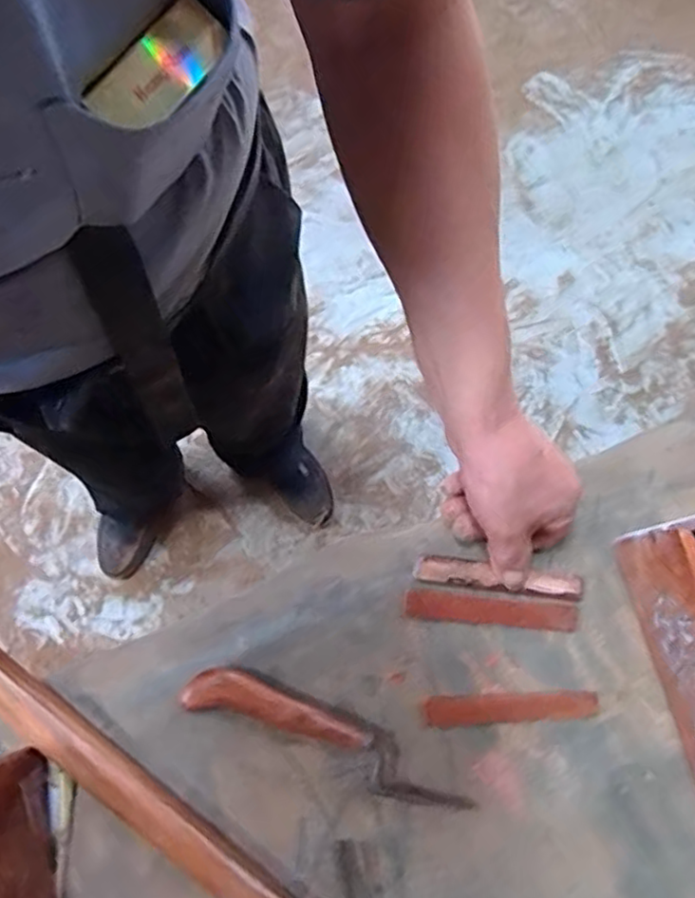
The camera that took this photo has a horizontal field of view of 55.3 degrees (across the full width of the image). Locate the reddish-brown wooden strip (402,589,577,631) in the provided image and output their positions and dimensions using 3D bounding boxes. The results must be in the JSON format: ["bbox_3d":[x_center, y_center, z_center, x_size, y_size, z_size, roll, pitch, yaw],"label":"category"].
[{"bbox_3d":[0.098,0.111,0.457,0.118,0.004,0.019,5,78,0],"label":"reddish-brown wooden strip"}]

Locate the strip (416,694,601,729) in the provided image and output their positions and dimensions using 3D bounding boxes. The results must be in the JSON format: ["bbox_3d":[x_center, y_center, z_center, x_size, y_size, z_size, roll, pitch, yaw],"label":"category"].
[{"bbox_3d":[0.109,0.173,0.444,0.115,0.004,0.019,-4,79,-2],"label":"strip"}]

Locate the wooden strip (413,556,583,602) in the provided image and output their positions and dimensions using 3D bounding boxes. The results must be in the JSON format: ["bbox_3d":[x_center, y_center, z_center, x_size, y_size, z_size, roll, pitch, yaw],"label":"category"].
[{"bbox_3d":[0.105,0.090,0.460,0.115,0.008,0.017,8,78,1],"label":"wooden strip"}]

